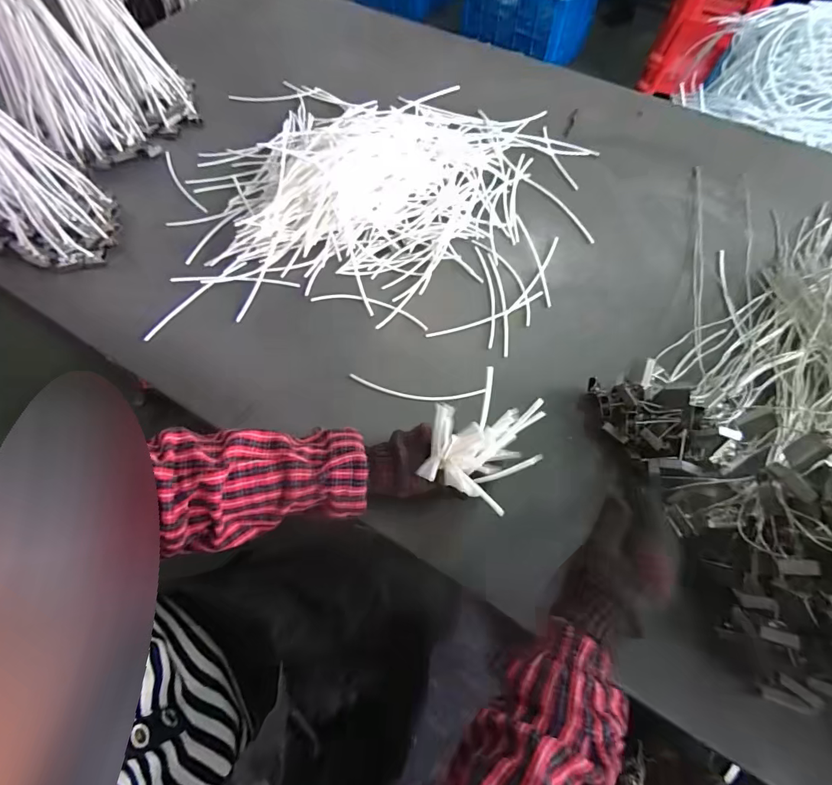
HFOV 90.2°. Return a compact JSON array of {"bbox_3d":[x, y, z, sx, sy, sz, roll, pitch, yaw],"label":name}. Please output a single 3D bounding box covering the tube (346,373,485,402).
[{"bbox_3d":[-0.001,-0.002,0.550,0.180,0.004,0.023,7,77,9],"label":"tube"}]

